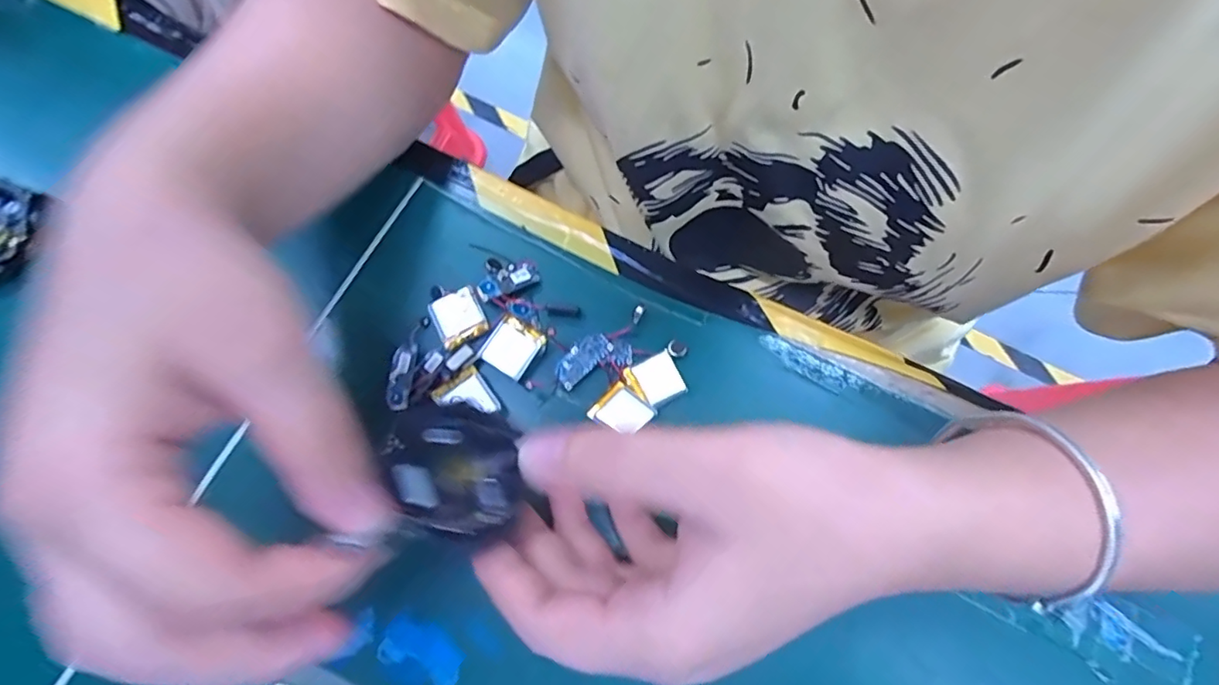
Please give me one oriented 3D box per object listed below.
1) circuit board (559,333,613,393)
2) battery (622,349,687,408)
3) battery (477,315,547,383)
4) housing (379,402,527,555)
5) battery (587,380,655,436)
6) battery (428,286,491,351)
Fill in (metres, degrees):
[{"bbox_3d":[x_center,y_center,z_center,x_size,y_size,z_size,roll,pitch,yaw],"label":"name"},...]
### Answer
[{"bbox_3d":[-0.012,0.007,0.247,0.028,0.004,0.013,-43,101,-10],"label":"circuit board"},{"bbox_3d":[0.020,0.016,0.246,0.022,0.004,0.020,-26,76,-7],"label":"battery"},{"bbox_3d":[-0.043,0.001,0.246,0.023,0.007,0.022,34,77,9],"label":"battery"},{"bbox_3d":[-0.055,0.044,0.194,0.051,0.009,0.042,21,74,6],"label":"housing"},{"bbox_3d":[0.005,0.029,0.235,0.021,0.004,0.021,38,66,14],"label":"battery"},{"bbox_3d":[-0.068,-0.012,0.252,0.022,0.004,0.024,-26,76,-7],"label":"battery"}]

